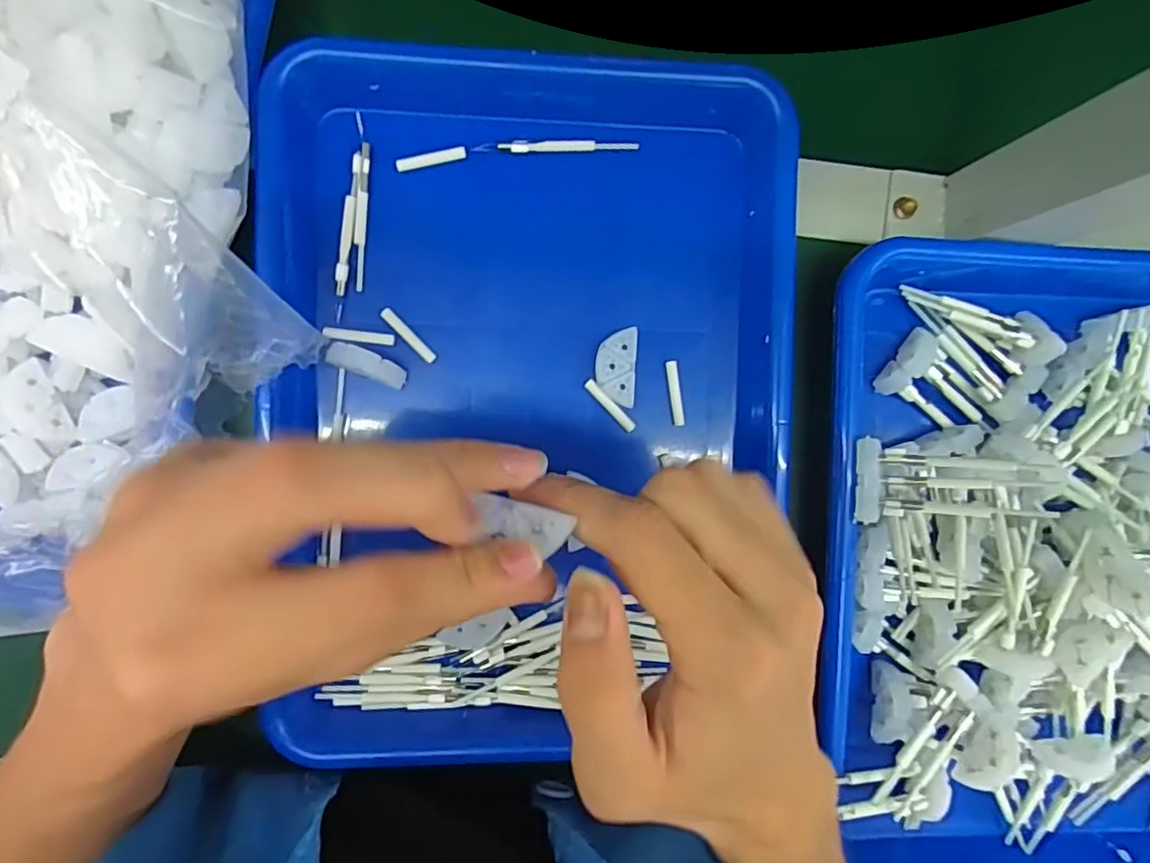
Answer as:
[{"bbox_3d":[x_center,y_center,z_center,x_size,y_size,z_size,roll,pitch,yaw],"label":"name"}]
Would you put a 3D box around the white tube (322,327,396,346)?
[{"bbox_3d":[-0.106,-0.047,0.297,0.032,0.007,0.007,4,92,-5],"label":"white tube"}]

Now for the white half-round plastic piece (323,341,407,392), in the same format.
[{"bbox_3d":[-0.101,-0.033,0.292,0.039,0.012,0.012,22,90,-5],"label":"white half-round plastic piece"}]

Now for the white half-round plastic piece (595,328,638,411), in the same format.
[{"bbox_3d":[0.021,-0.032,0.305,0.020,0.005,0.038,2,92,-5],"label":"white half-round plastic piece"}]

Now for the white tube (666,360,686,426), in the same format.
[{"bbox_3d":[0.052,-0.020,0.311,0.006,0.004,0.033,-9,93,-4],"label":"white tube"}]

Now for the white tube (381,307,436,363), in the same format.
[{"bbox_3d":[-0.082,-0.048,0.300,0.006,0.007,0.033,-44,95,-2],"label":"white tube"}]

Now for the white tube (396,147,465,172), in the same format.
[{"bbox_3d":[-0.070,-0.133,0.296,0.034,0.004,0.006,-14,93,-4],"label":"white tube"}]

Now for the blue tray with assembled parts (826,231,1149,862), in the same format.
[{"bbox_3d":[0.248,0.076,0.301,0.244,0.069,0.343,1,92,-5],"label":"blue tray with assembled parts"}]

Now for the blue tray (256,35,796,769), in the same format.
[{"bbox_3d":[-0.020,-0.013,0.293,0.240,0.049,0.336,0,92,-5],"label":"blue tray"}]

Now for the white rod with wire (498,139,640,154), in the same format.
[{"bbox_3d":[-0.003,-0.141,0.299,0.068,0.004,0.006,-5,93,-5],"label":"white rod with wire"}]

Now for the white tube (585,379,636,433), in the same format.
[{"bbox_3d":[0.018,-0.013,0.308,0.006,0.004,0.034,-44,95,-2],"label":"white tube"}]

